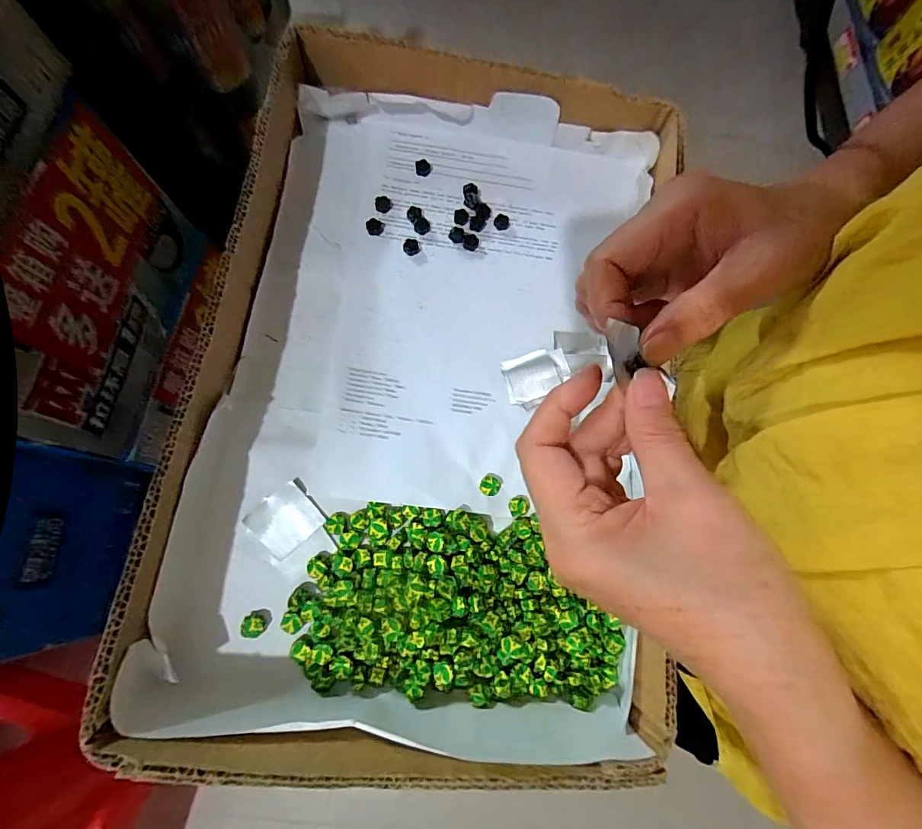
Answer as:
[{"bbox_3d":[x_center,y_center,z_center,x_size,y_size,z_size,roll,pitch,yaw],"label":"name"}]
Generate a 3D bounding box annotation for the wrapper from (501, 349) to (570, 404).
[{"bbox_3d":[0.055,-0.030,0.311,0.047,0.004,0.034,-19,75,-4],"label":"wrapper"}]

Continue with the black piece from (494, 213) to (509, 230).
[{"bbox_3d":[0.031,-0.147,0.331,0.012,0.008,0.009,4,75,2],"label":"black piece"}]

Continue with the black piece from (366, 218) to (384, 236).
[{"bbox_3d":[-0.064,-0.139,0.320,0.012,0.005,0.012,0,75,1],"label":"black piece"}]

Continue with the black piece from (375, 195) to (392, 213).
[{"bbox_3d":[-0.059,-0.160,0.327,0.011,0.005,0.013,-10,75,-2],"label":"black piece"}]

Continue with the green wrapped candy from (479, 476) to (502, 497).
[{"bbox_3d":[0.019,0.047,0.284,0.013,0.006,0.013,0,75,1],"label":"green wrapped candy"}]

